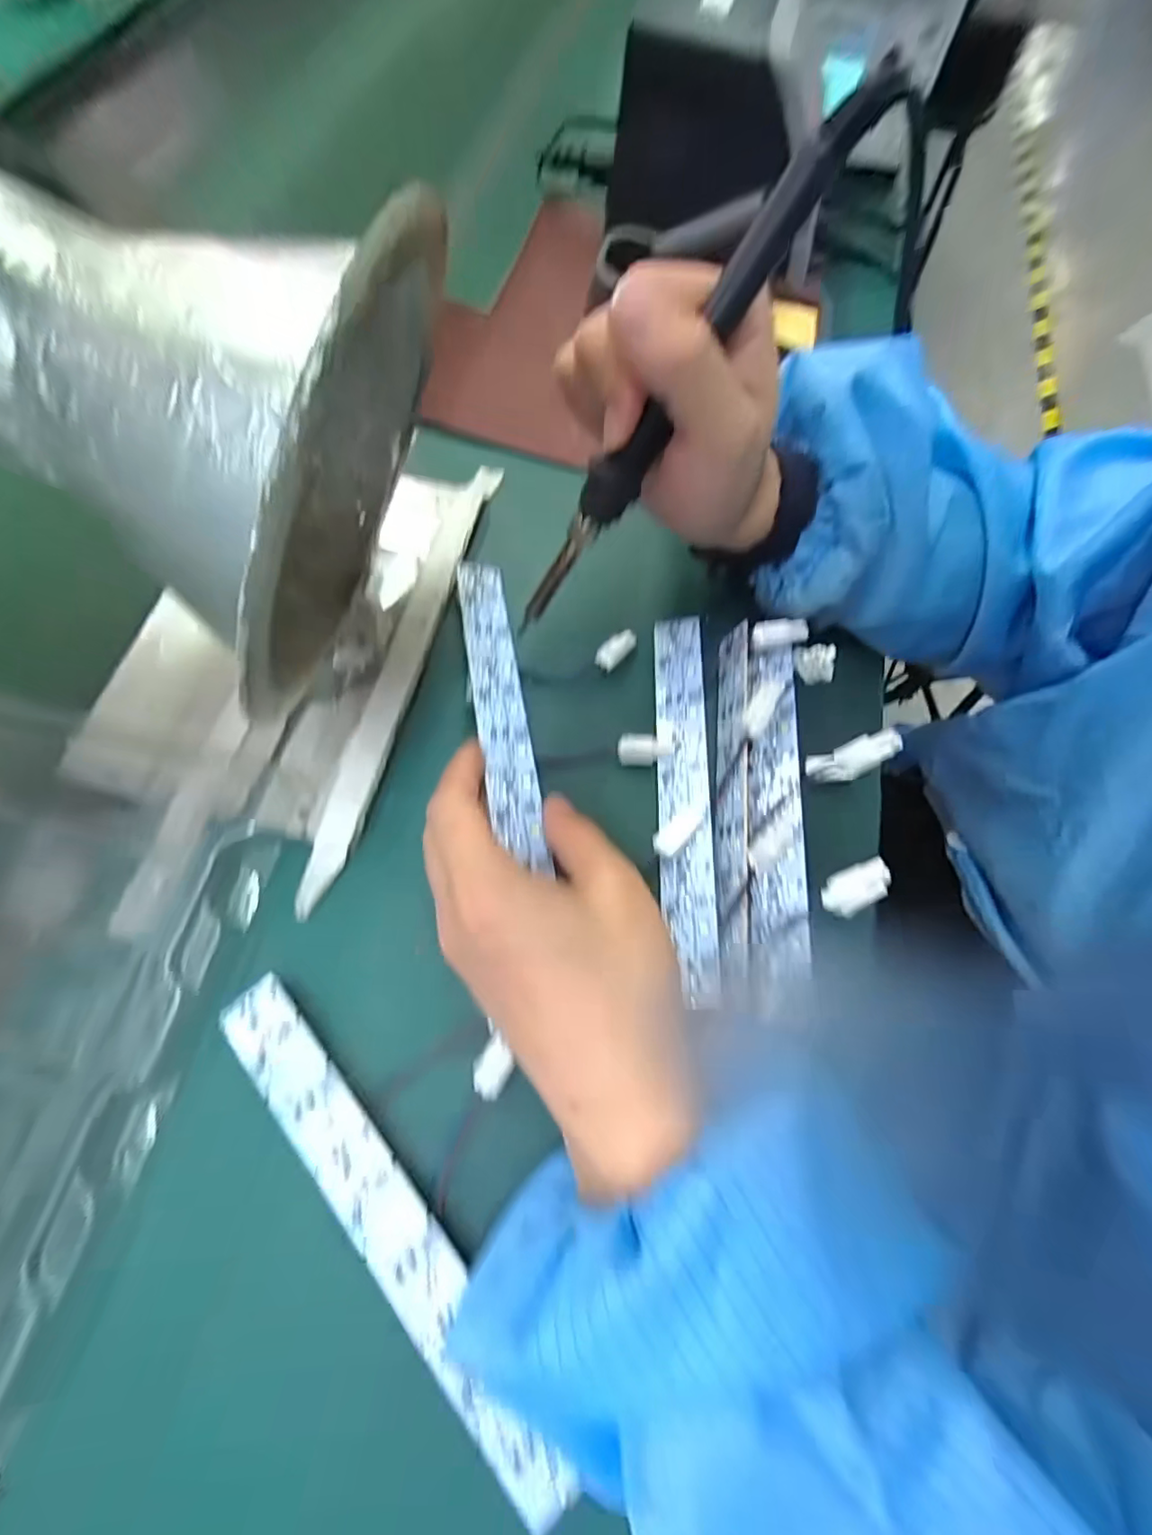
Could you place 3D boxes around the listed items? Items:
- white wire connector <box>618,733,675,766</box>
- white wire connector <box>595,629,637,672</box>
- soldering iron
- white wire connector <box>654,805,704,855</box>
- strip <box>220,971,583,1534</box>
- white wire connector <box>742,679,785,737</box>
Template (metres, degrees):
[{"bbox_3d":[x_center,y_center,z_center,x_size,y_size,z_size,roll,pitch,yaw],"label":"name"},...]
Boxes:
[{"bbox_3d":[0.034,-0.009,0.281,0.027,0.007,0.014,0,69,-4],"label":"white wire connector"},{"bbox_3d":[0.022,-0.064,0.307,0.012,0.005,0.027,42,72,11],"label":"white wire connector"},{"bbox_3d":[0.028,-0.125,0.206,0.019,0.197,0.014,-11,61,-46],"label":"soldering iron"},{"bbox_3d":[0.047,0.029,0.261,0.031,0.008,0.011,-41,77,-17],"label":"white wire connector"},{"bbox_3d":[-0.066,0.158,0.201,0.026,0.005,0.191,-39,76,-15],"label":"strip"},{"bbox_3d":[0.086,-0.028,0.264,0.011,0.004,0.028,28,102,10],"label":"white wire connector"}]

